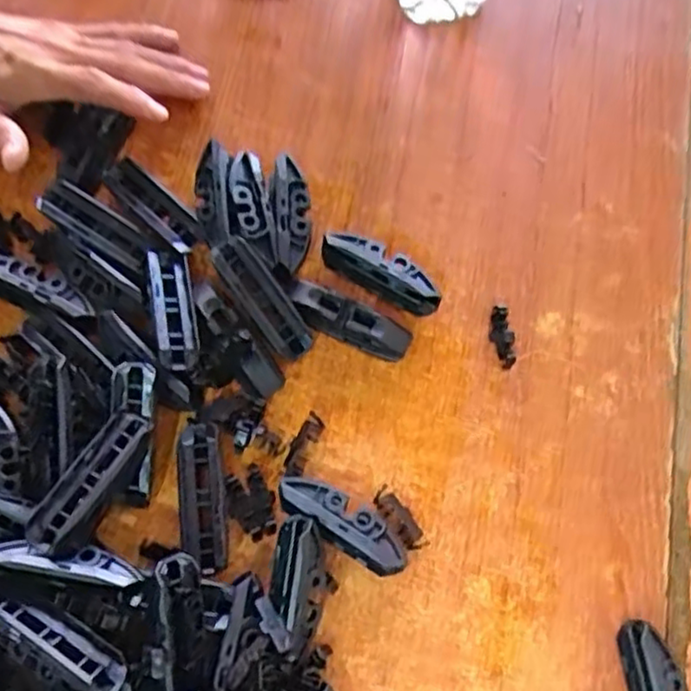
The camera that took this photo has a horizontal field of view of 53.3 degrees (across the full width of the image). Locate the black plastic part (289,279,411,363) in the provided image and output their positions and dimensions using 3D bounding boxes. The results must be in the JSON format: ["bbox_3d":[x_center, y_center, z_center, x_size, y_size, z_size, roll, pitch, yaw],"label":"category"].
[{"bbox_3d":[0.002,-0.012,0.372,0.068,0.022,0.018,26,75,8],"label":"black plastic part"}]

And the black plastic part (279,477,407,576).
[{"bbox_3d":[-0.001,0.088,0.341,0.070,0.021,0.023,31,76,10],"label":"black plastic part"}]

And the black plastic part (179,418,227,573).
[{"bbox_3d":[-0.071,0.076,0.347,0.020,0.013,0.074,-8,73,-2],"label":"black plastic part"}]

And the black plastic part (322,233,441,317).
[{"bbox_3d":[0.021,-0.041,0.381,0.070,0.020,0.022,30,76,9],"label":"black plastic part"}]

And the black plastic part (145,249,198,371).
[{"bbox_3d":[-0.091,-0.021,0.365,0.020,0.013,0.070,-14,73,-3],"label":"black plastic part"}]

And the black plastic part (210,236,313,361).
[{"bbox_3d":[-0.044,-0.026,0.370,0.022,0.007,0.073,-37,90,-12],"label":"black plastic part"}]

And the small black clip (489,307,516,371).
[{"bbox_3d":[0.086,-0.005,0.375,0.012,0.009,0.034,-11,73,-2],"label":"small black clip"}]

